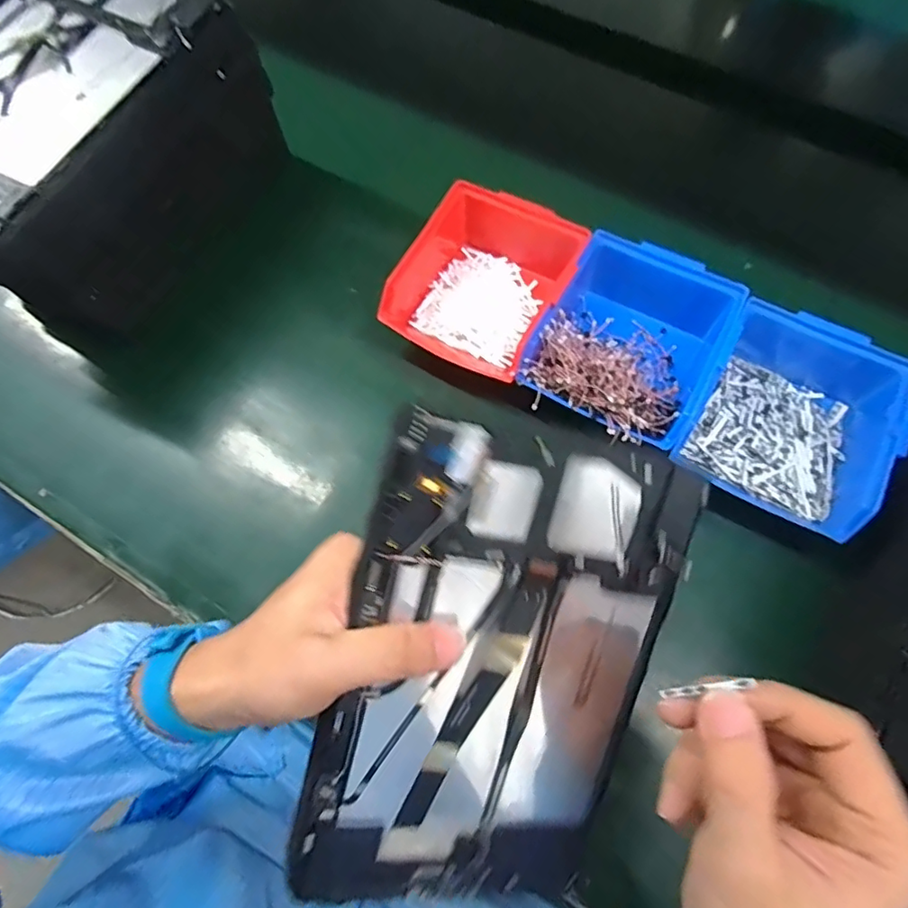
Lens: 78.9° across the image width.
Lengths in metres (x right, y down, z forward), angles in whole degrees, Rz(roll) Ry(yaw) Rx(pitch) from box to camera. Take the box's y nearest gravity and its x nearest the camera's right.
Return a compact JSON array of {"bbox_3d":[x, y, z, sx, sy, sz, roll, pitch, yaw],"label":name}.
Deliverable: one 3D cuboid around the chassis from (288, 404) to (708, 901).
[{"bbox_3d":[0.023,0.108,0.260,0.153,0.009,0.231,13,99,-17],"label":"chassis"}]

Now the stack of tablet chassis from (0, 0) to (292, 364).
[{"bbox_3d":[-0.270,-0.225,0.432,0.147,0.158,0.255,28,70,11],"label":"stack of tablet chassis"}]

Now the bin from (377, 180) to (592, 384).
[{"bbox_3d":[0.036,-0.148,0.451,0.116,0.073,0.176,27,70,11],"label":"bin"}]

